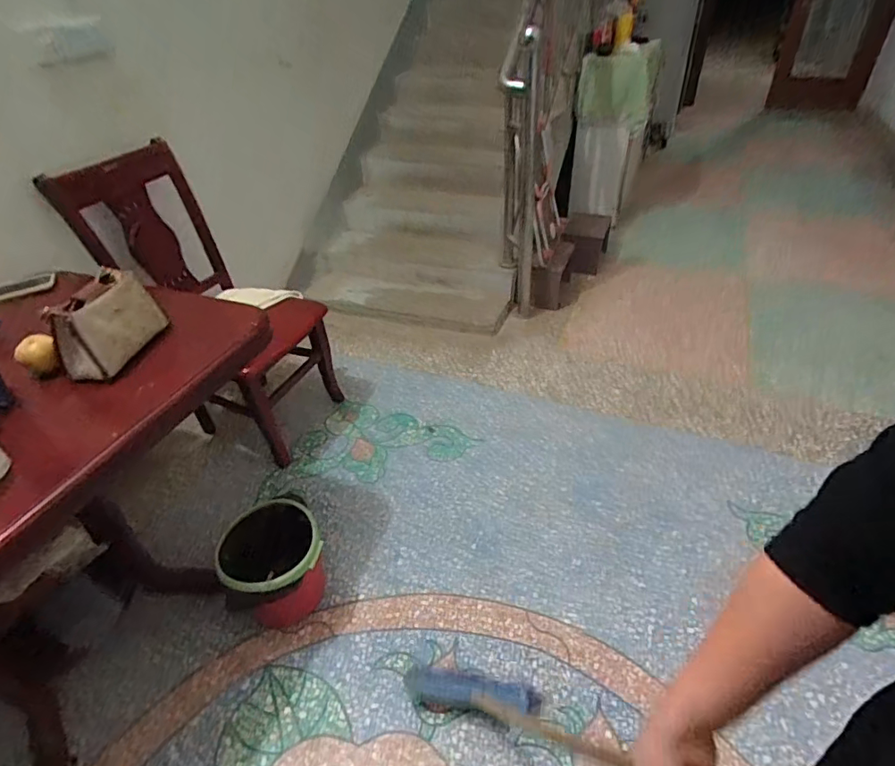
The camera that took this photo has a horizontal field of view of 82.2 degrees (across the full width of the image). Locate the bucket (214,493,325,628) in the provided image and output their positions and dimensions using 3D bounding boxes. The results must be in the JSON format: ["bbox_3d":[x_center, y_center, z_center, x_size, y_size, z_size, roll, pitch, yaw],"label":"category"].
[{"bbox_3d":[-0.426,0.472,1.310,0.229,0.260,0.239,-2,40,2],"label":"bucket"}]

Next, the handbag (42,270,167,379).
[{"bbox_3d":[-0.654,-0.121,0.995,0.091,0.138,0.204,9,40,16],"label":"handbag"}]

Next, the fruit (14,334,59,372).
[{"bbox_3d":[-0.776,-0.051,0.975,0.059,0.067,0.065,28,48,34],"label":"fruit"}]

